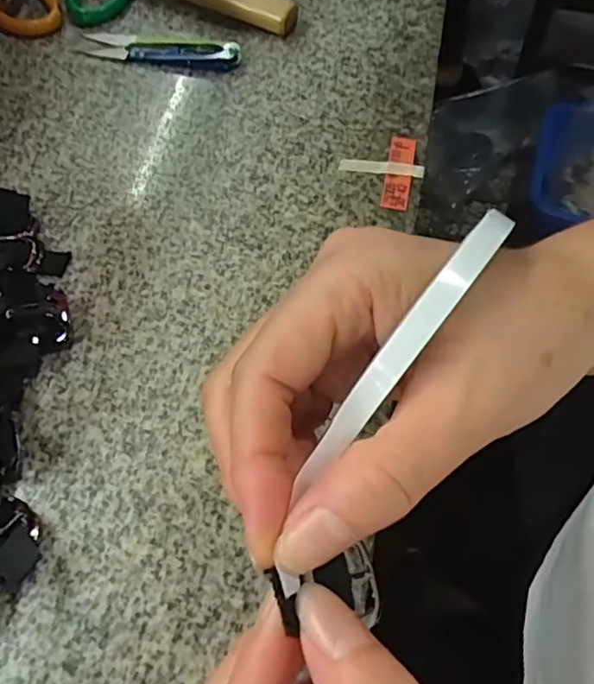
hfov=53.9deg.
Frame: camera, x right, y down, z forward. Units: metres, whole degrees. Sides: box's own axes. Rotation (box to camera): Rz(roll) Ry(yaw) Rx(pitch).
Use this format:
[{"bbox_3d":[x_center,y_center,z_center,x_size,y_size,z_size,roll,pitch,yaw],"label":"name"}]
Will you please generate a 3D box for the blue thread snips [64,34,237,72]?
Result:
[{"bbox_3d":[-0.099,-0.207,0.410,0.120,0.008,0.027,10,60,7],"label":"blue thread snips"}]

